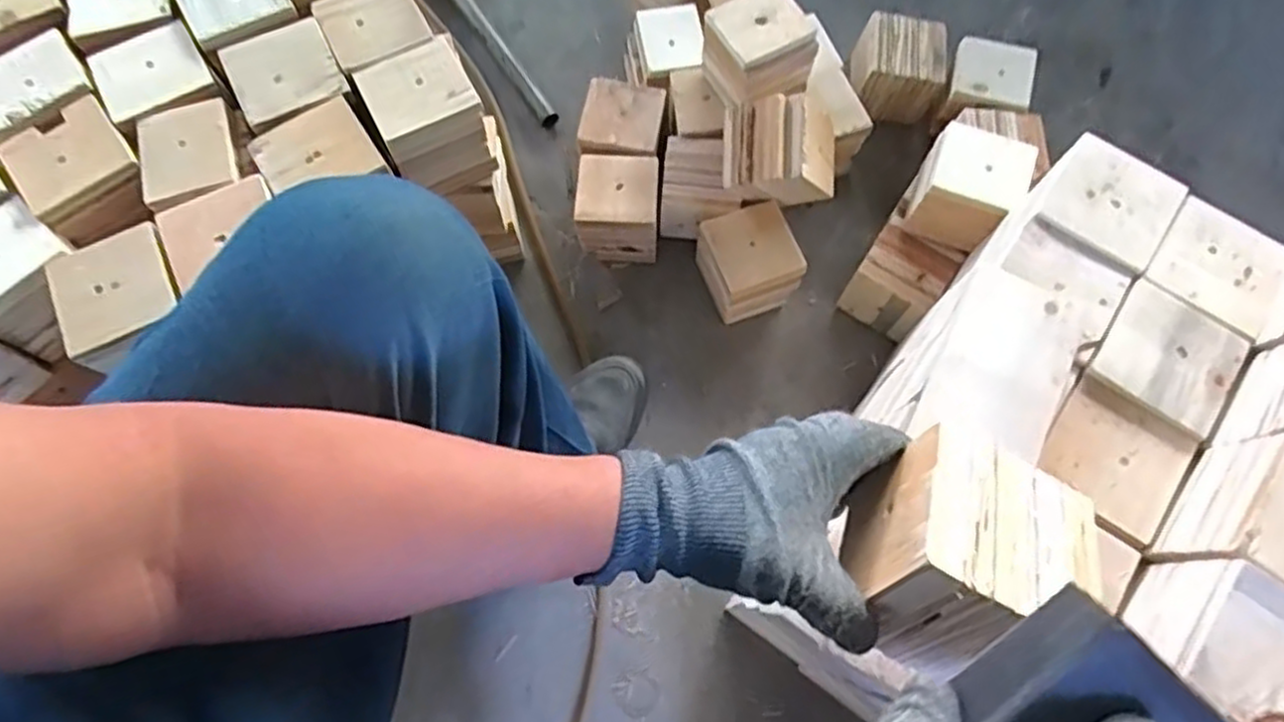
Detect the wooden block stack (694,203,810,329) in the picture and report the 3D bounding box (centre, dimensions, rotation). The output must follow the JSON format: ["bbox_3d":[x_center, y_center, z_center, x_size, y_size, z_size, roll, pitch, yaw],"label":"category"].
[{"bbox_3d":[0.122,-0.111,0.878,0.102,0.096,0.096,-16,71,-5],"label":"wooden block stack"}]

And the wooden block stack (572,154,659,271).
[{"bbox_3d":[-0.028,-0.180,0.902,0.099,0.094,0.098,5,71,2],"label":"wooden block stack"}]

